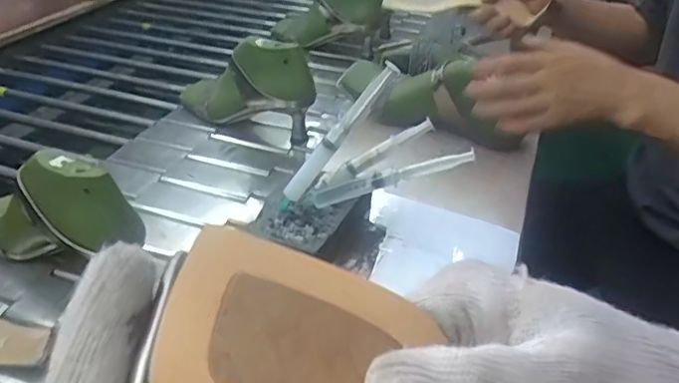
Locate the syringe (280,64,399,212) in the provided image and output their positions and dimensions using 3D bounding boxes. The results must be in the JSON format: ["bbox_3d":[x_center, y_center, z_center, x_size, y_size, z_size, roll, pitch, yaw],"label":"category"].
[{"bbox_3d":[-0.006,-0.047,0.520,0.017,0.169,0.017,26,24,-31],"label":"syringe"}]

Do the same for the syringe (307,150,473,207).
[{"bbox_3d":[0.046,-0.013,0.543,0.158,0.017,0.014,-15,33,11],"label":"syringe"}]

